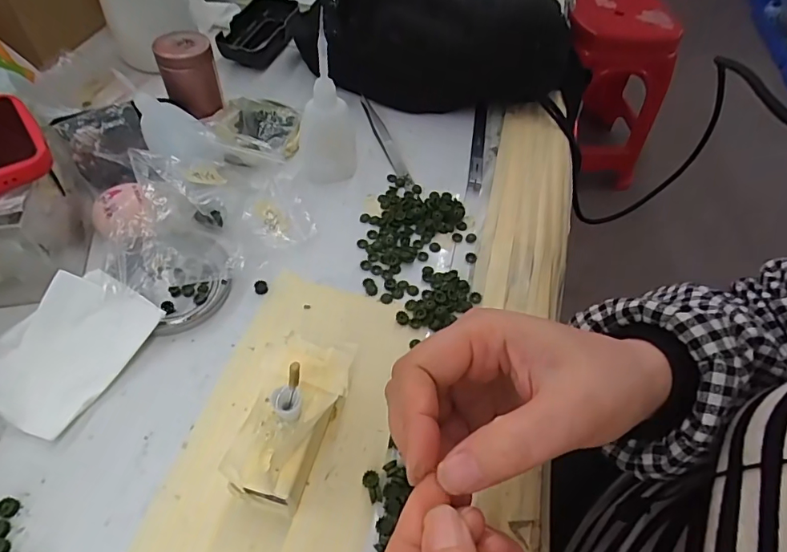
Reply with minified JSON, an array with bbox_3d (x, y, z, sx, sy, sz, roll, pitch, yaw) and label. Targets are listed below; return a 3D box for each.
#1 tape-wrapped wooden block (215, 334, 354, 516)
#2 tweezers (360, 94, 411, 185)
[{"bbox_3d":[-0.052,0.076,0.254,0.042,0.042,0.087,14,53,5],"label":"tape-wrapped wooden block"},{"bbox_3d":[-0.011,-0.125,0.430,0.012,0.005,0.124,-14,56,-15],"label":"tweezers"}]

